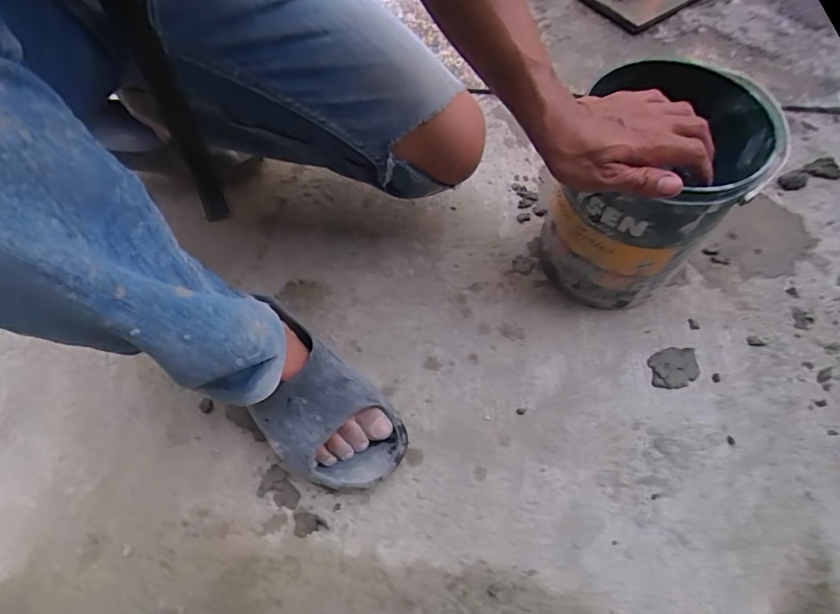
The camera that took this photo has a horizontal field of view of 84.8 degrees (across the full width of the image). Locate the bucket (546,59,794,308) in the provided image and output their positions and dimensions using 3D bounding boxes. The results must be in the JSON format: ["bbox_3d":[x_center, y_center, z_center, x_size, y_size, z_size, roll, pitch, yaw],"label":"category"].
[{"bbox_3d":[0.232,-0.111,0.497,0.164,0.230,0.162,0,61,1],"label":"bucket"}]

